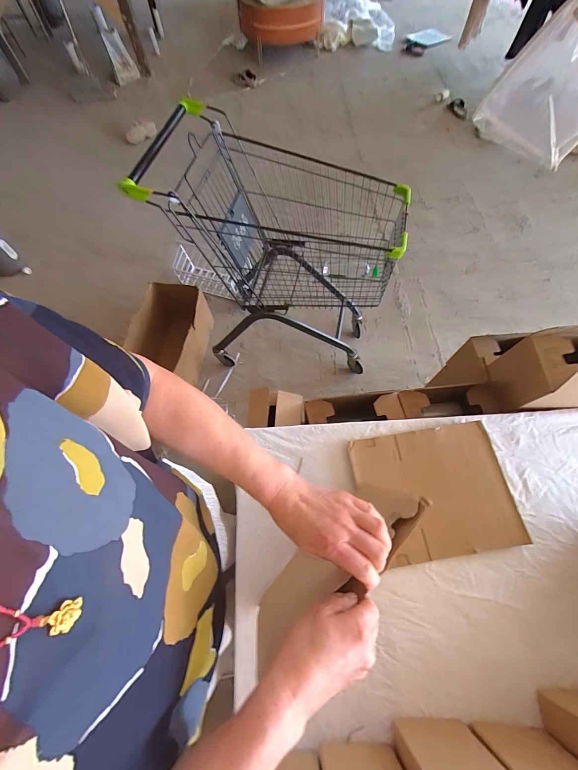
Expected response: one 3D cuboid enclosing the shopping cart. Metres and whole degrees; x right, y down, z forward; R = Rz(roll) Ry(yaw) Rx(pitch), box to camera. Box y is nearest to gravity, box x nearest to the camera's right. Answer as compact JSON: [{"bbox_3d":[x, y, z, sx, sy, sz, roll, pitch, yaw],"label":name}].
[{"bbox_3d":[-0.028,-0.509,1.258,0.810,0.768,0.532,6,65,5],"label":"shopping cart"}]

